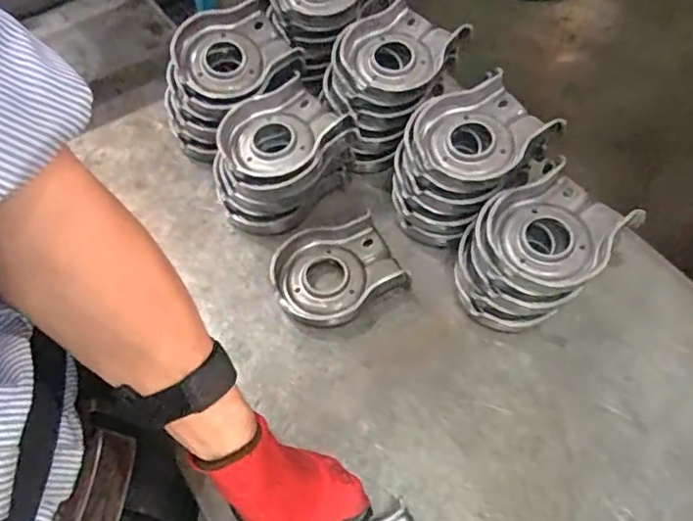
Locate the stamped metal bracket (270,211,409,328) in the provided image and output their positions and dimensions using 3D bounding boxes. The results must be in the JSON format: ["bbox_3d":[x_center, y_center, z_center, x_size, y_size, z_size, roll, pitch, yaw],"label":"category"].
[{"bbox_3d":[-0.012,0.008,0.564,0.120,0.028,0.099,-20,61,-13],"label":"stamped metal bracket"}]

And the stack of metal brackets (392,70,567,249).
[{"bbox_3d":[0.117,-0.098,0.569,0.115,0.104,0.138,38,65,20],"label":"stack of metal brackets"}]

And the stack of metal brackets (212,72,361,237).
[{"bbox_3d":[-0.068,-0.103,0.596,0.139,0.089,0.117,-39,66,-22],"label":"stack of metal brackets"}]

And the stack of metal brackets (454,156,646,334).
[{"bbox_3d":[0.174,-0.009,0.532,0.139,0.083,0.113,-38,66,-22],"label":"stack of metal brackets"}]

